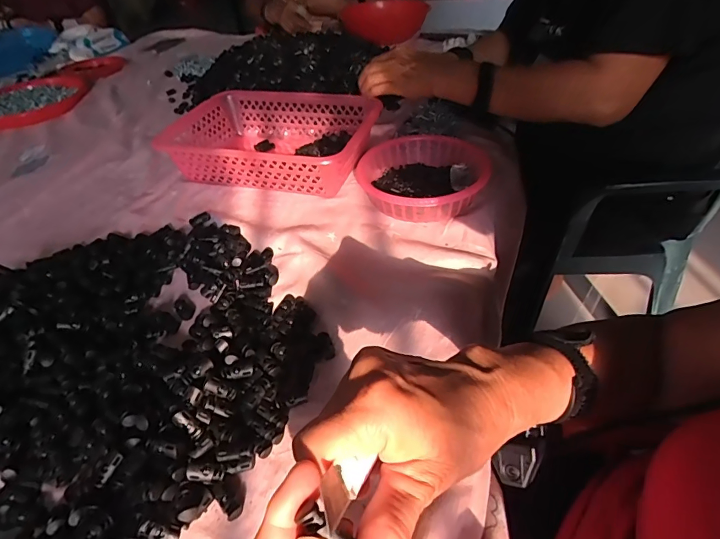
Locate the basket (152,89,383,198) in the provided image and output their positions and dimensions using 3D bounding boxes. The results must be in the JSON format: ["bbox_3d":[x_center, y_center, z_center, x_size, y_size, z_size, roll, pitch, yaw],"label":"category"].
[{"bbox_3d":[-0.133,-0.200,0.674,0.304,0.089,0.197,11,45,14],"label":"basket"}]

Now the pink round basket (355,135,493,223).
[{"bbox_3d":[0.083,-0.122,0.583,0.160,0.053,0.166,-1,43,1],"label":"pink round basket"}]

